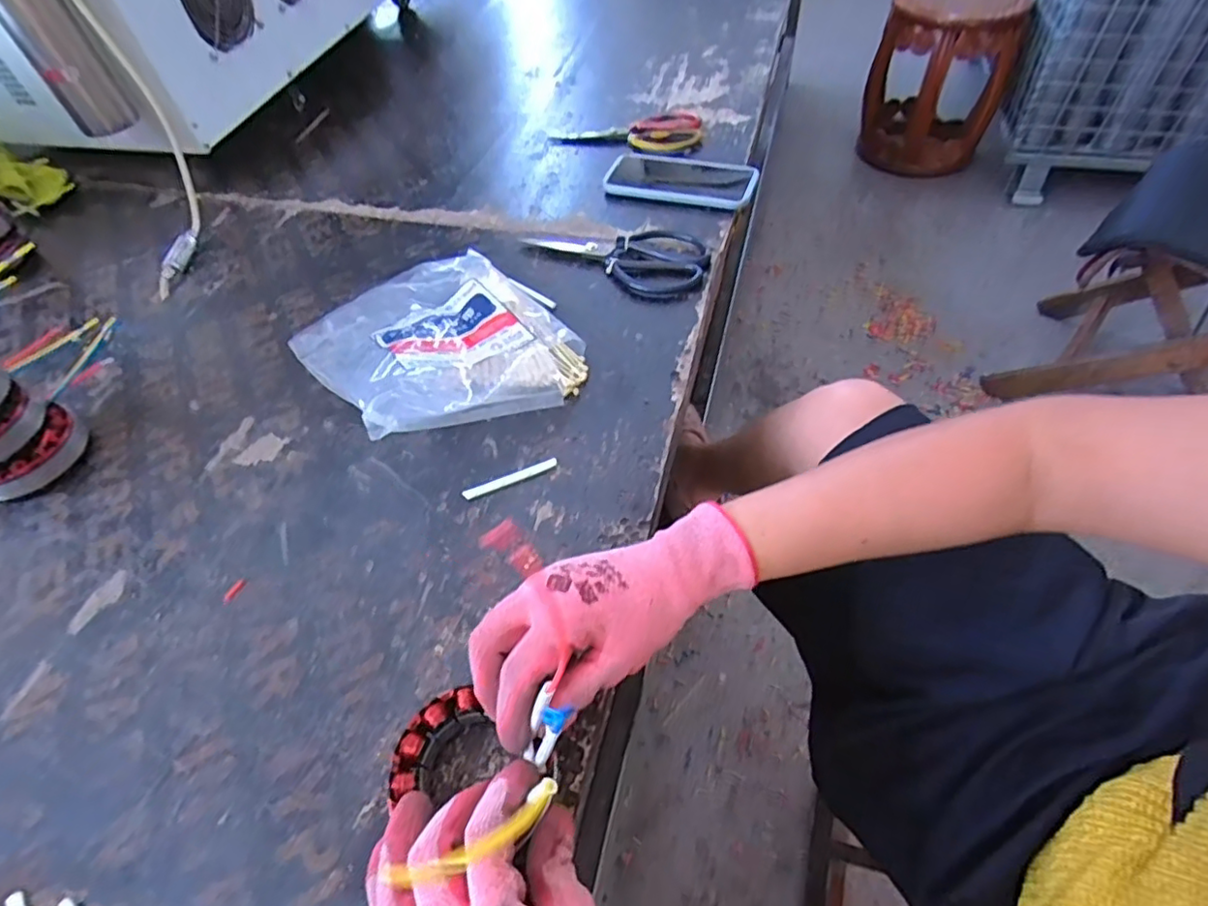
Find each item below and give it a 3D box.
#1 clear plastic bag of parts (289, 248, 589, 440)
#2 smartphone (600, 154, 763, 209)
[{"bbox_3d":[-0.149,-0.110,0.533,0.197,0.070,0.250,-33,56,-20],"label":"clear plastic bag of parts"},{"bbox_3d":[0.089,-0.320,0.700,0.171,0.015,0.093,16,55,17],"label":"smartphone"}]

